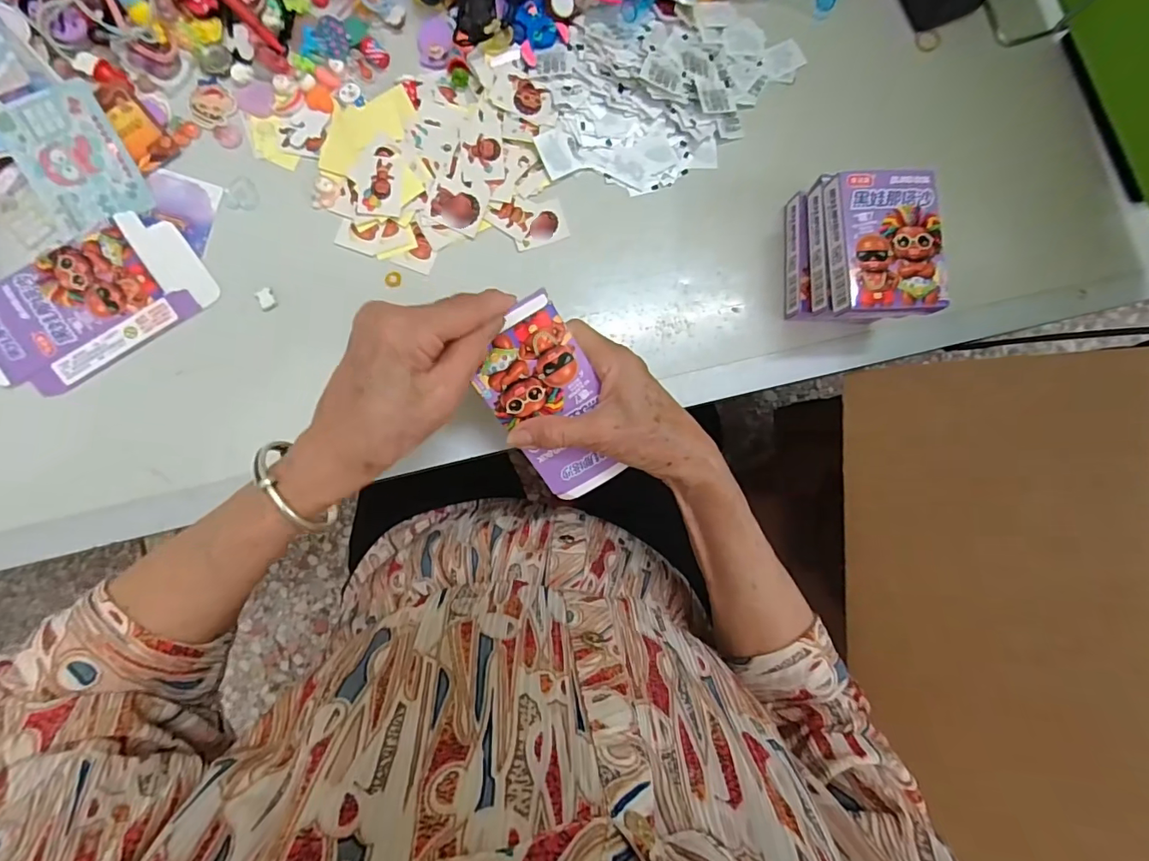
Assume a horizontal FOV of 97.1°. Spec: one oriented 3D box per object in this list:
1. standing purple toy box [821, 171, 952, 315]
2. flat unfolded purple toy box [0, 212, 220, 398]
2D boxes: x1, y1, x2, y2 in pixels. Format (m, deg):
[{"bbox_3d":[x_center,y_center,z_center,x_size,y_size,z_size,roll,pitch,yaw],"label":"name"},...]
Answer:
[{"bbox_3d":[0.204,-0.122,0.331,0.065,0.020,0.092,-3,87,-6],"label":"standing purple toy box"},{"bbox_3d":[-0.329,-0.086,0.345,0.146,0.006,0.084,-34,91,-5],"label":"flat unfolded purple toy box"}]

